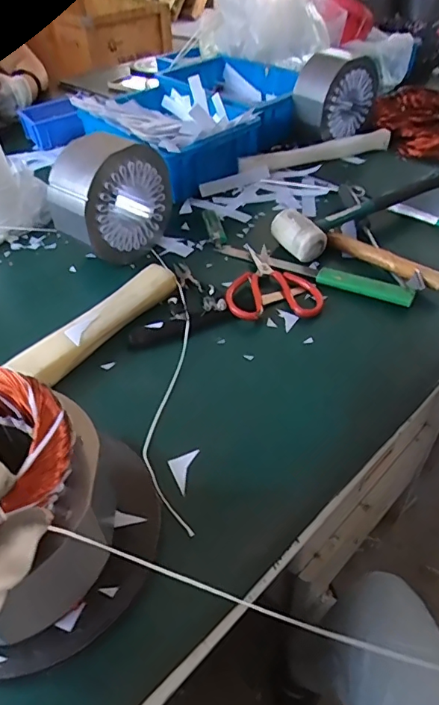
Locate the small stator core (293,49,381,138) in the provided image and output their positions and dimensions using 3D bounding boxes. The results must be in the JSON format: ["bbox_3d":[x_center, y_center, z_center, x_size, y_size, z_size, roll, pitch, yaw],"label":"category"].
[{"bbox_3d":[0.203,-0.452,0.854,0.141,0.132,0.087,-30,50,-26],"label":"small stator core"}]

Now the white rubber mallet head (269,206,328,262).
[{"bbox_3d":[0.106,-0.158,0.656,0.038,0.046,0.075,-24,50,-21],"label":"white rubber mallet head"}]

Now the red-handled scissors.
[{"bbox_3d":[0.059,-0.095,0.620,0.115,0.015,0.144,-7,46,-6],"label":"red-handled scissors"}]

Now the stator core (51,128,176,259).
[{"bbox_3d":[-0.138,-0.200,0.635,0.154,0.155,0.076,-34,54,-28],"label":"stator core"}]

